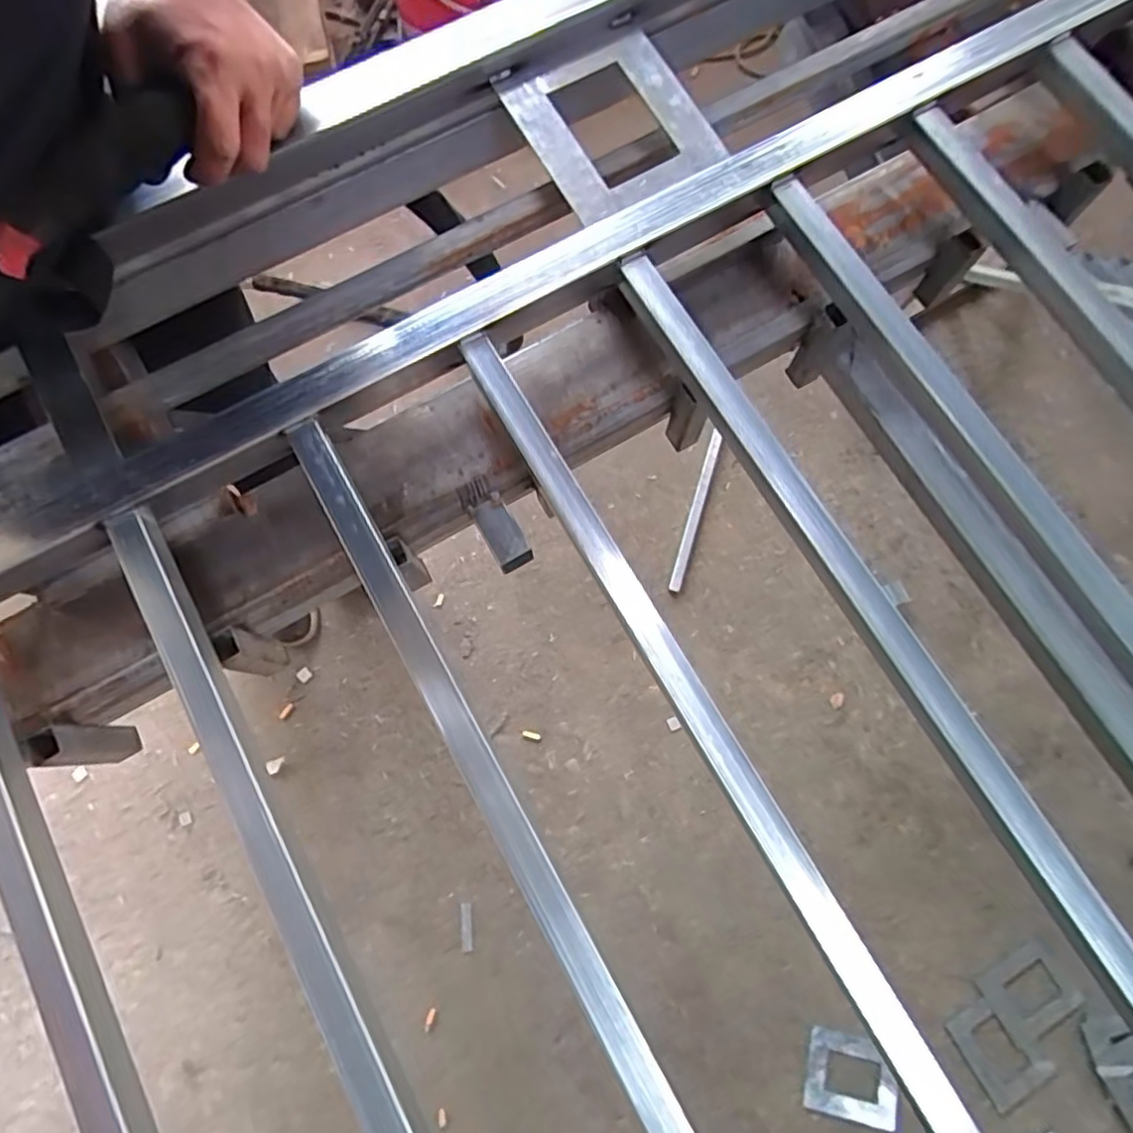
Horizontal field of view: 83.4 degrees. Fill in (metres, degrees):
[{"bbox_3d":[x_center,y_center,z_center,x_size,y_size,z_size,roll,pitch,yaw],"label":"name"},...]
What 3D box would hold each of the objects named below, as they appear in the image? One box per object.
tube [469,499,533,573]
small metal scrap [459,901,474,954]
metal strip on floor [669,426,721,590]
[{"bbox_3d":[-0.046,-0.022,0.449,0.024,0.019,0.049,-30,79,-8],"label":"tube"},{"bbox_3d":[-0.171,0.615,1.083,0.019,0.006,0.076,-6,76,-1],"label":"small metal scrap"},{"bbox_3d":[0.259,-0.107,1.272,0.022,0.019,0.322,15,97,4],"label":"metal strip on floor"}]

